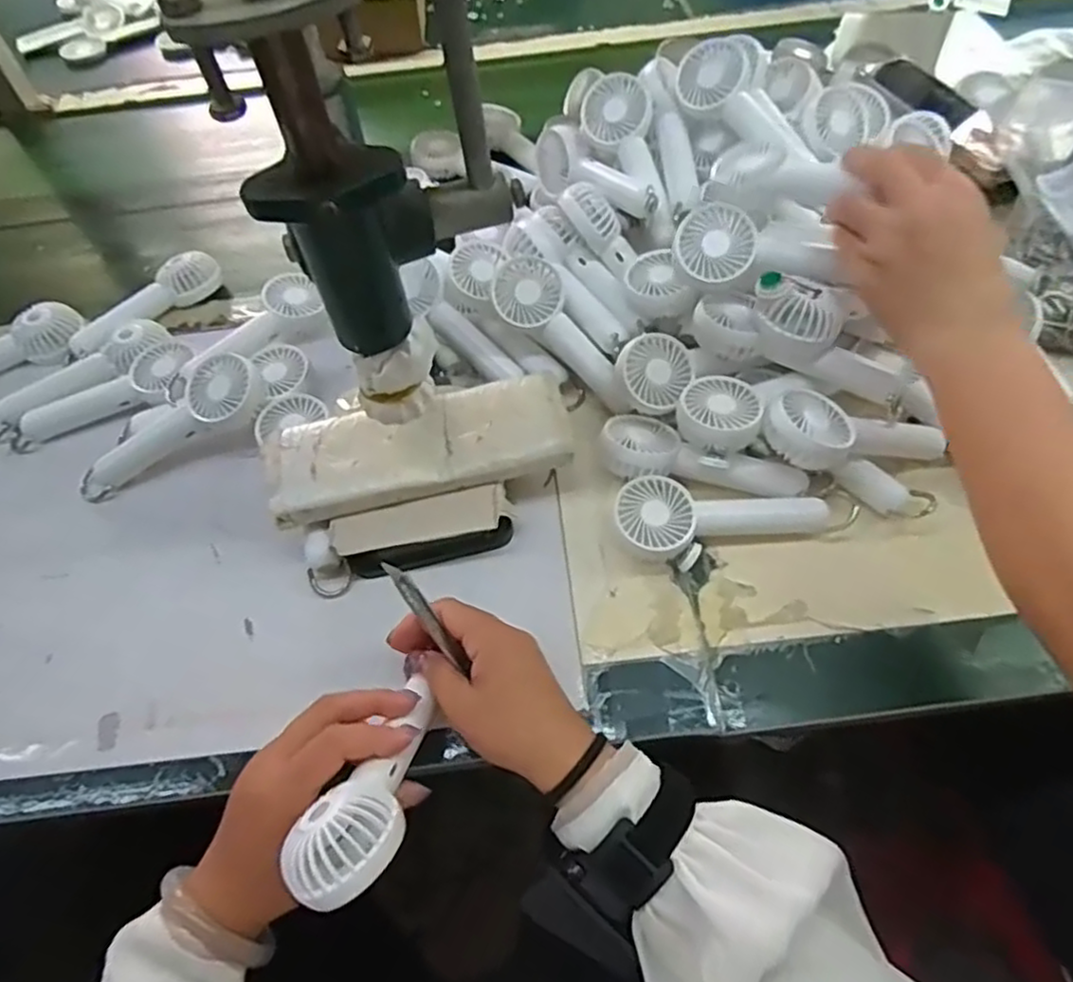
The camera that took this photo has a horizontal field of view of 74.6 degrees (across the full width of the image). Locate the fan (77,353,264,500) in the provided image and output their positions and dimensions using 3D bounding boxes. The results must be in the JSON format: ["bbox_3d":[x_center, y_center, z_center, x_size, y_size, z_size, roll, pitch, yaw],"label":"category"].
[{"bbox_3d":[-0.285,-0.049,0.555,0.161,0.035,0.051,-33,58,10],"label":"fan"}]

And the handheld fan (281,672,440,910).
[{"bbox_3d":[-0.079,0.148,0.370,0.047,0.028,0.135,10,23,10],"label":"handheld fan"}]

